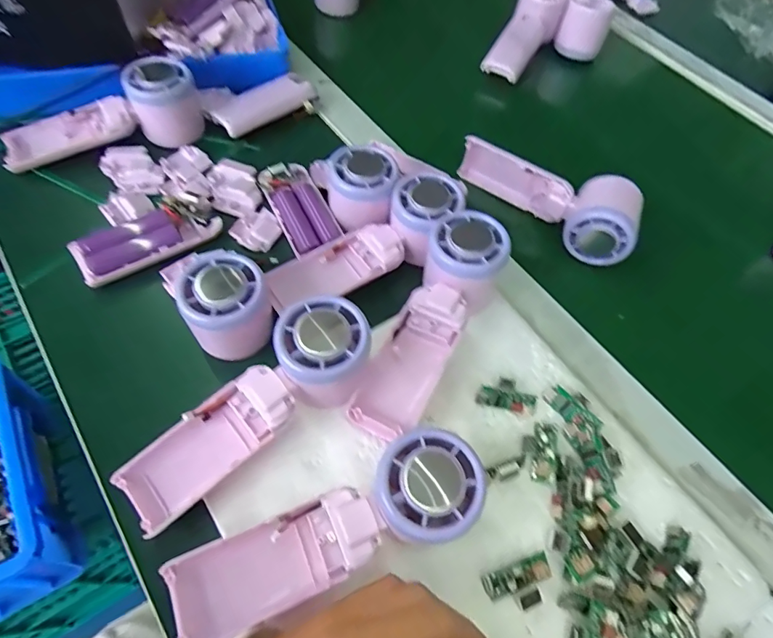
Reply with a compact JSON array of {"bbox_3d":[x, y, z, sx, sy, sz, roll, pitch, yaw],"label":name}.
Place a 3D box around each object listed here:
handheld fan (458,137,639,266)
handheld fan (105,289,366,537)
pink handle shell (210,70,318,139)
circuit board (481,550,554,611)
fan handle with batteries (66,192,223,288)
[{"bbox_3d":[0.145,-0.114,0.415,0.165,0.049,0.055,38,62,17],"label":"handheld fan"},{"bbox_3d":[-0.078,0.056,0.283,0.167,0.047,0.054,-40,69,-4],"label":"handheld fan"},{"bbox_3d":[-0.117,-0.209,0.454,0.101,0.025,0.042,-35,68,-24],"label":"pink handle shell"},{"bbox_3d":[0.075,0.148,0.260,0.038,0.009,0.023,-15,61,-15],"label":"circuit board"},{"bbox_3d":[-0.185,-0.066,0.362,0.104,0.021,0.047,-27,65,-21],"label":"fan handle with batteries"}]

